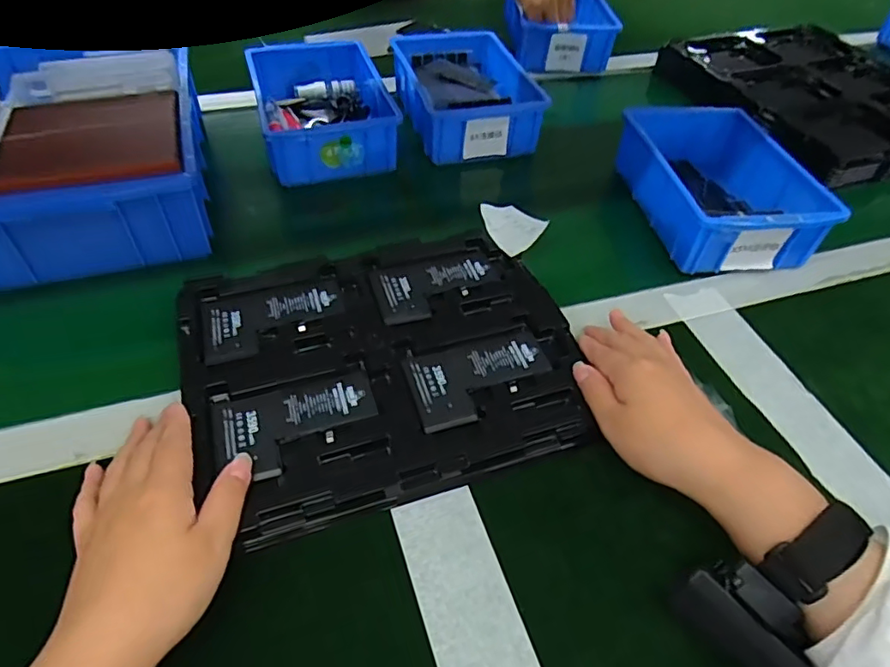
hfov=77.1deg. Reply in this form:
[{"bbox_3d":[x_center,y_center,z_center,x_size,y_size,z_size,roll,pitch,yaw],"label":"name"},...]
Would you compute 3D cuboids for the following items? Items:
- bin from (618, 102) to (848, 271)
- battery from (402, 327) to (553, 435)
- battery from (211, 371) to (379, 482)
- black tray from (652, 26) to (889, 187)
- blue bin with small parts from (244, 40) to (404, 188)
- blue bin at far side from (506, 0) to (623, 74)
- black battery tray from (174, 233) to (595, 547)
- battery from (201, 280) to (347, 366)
[{"bbox_3d":[0.254,-0.147,0.526,0.129,0.060,0.197,0,51,-7],"label":"bin"},{"bbox_3d":[0.026,0.029,0.390,0.103,0.005,0.063,-16,55,-18],"label":"battery"},{"bbox_3d":[-0.094,0.058,0.357,0.100,0.006,0.062,-12,54,-16],"label":"battery"},{"bbox_3d":[0.465,-0.306,0.715,0.286,0.048,0.326,-17,55,-19],"label":"black tray"},{"bbox_3d":[-0.136,-0.252,0.616,0.128,0.060,0.200,-10,53,-14],"label":"blue bin with small parts"},{"bbox_3d":[0.162,-0.429,0.782,0.138,0.058,0.152,-2,50,-7],"label":"blue bin at far side"},{"bbox_3d":[-0.042,0.013,0.400,0.263,0.023,0.221,-14,54,-17],"label":"black battery tray"},{"bbox_3d":[-0.127,-0.012,0.418,0.102,0.006,0.064,-14,54,-17],"label":"battery"}]

